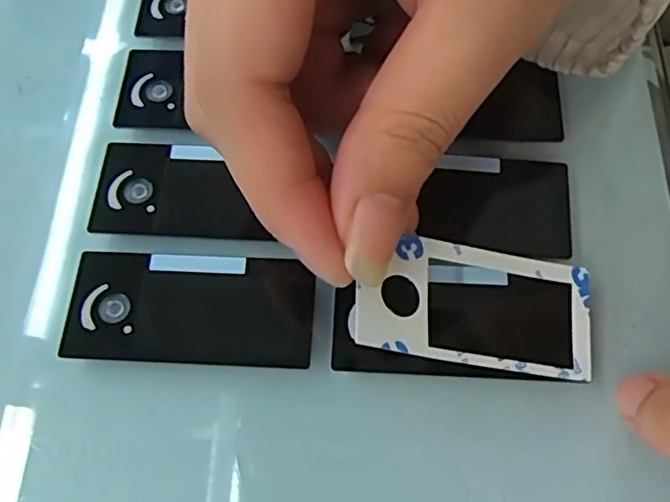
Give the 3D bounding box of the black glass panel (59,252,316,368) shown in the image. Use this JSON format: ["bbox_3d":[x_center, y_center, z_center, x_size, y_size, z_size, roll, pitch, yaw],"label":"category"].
[{"bbox_3d":[-0.035,0.014,0.152,0.059,0.004,0.027,2,66,2],"label":"black glass panel"}]

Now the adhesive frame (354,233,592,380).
[{"bbox_3d":[0.032,0.011,0.138,0.059,0.004,0.028,10,68,-17],"label":"adhesive frame"}]

